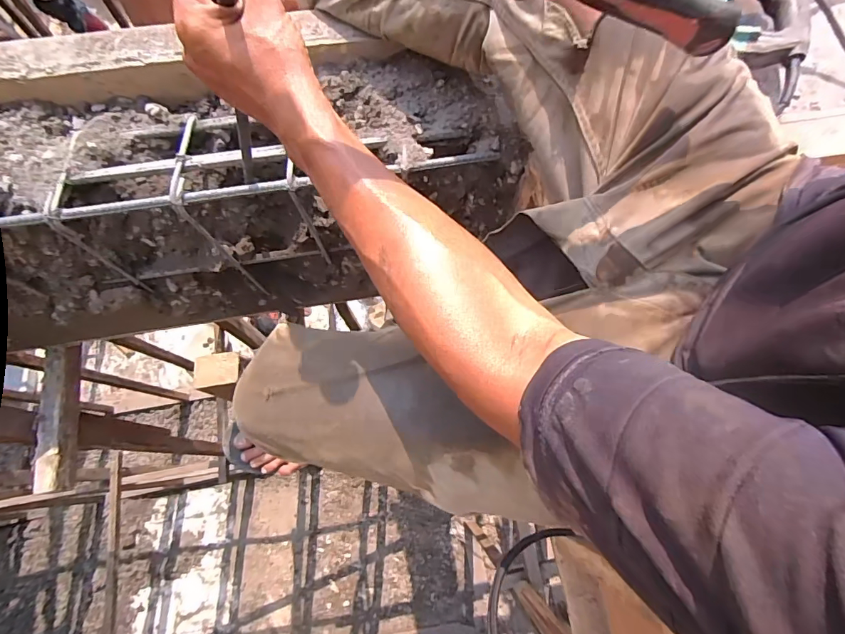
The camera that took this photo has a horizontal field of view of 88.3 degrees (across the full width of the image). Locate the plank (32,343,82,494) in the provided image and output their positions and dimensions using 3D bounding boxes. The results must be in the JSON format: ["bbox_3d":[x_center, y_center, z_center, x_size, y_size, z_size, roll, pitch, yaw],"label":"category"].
[{"bbox_3d":[-0.715,0.197,0.855,0.055,0.057,0.277,-7,72,-4],"label":"plank"}]

